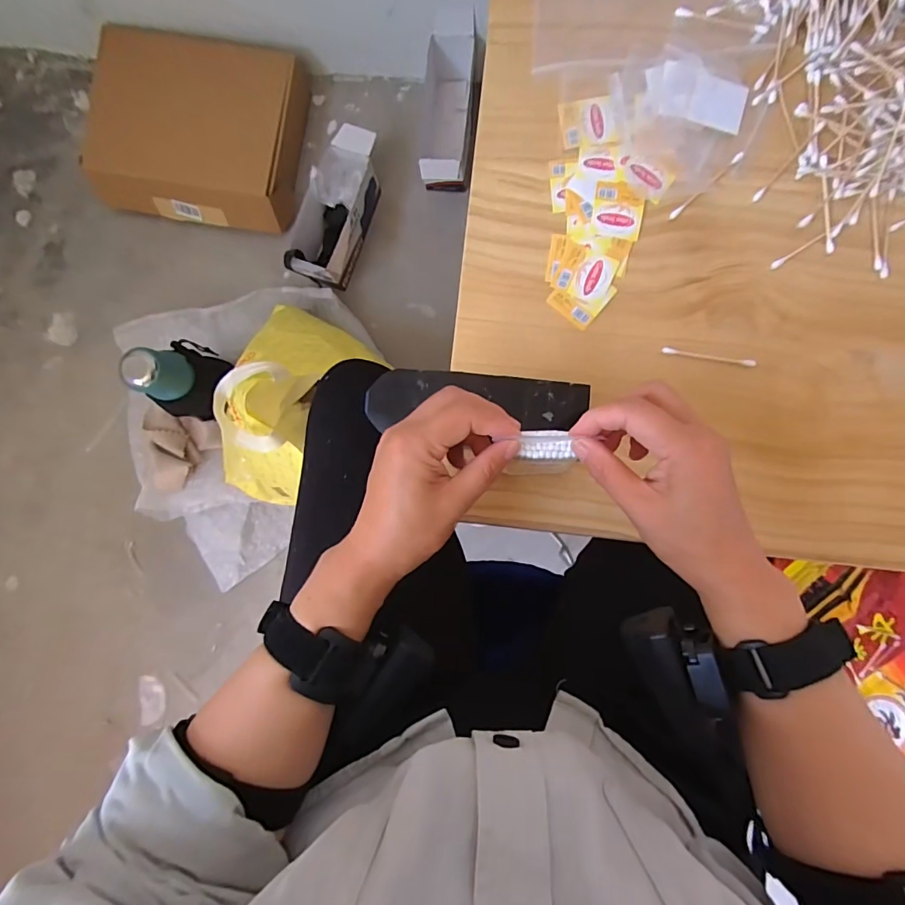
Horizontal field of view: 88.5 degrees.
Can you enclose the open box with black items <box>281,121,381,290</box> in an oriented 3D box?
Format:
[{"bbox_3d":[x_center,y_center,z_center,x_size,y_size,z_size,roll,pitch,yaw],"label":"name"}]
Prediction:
[{"bbox_3d":[-0.215,-0.441,0.851,0.105,0.122,0.278,16,89,3],"label":"open box with black items"}]

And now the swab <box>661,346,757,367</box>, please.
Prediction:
[{"bbox_3d":[0.201,-0.075,0.362,0.073,0.004,0.006,9,90,2],"label":"swab"}]

